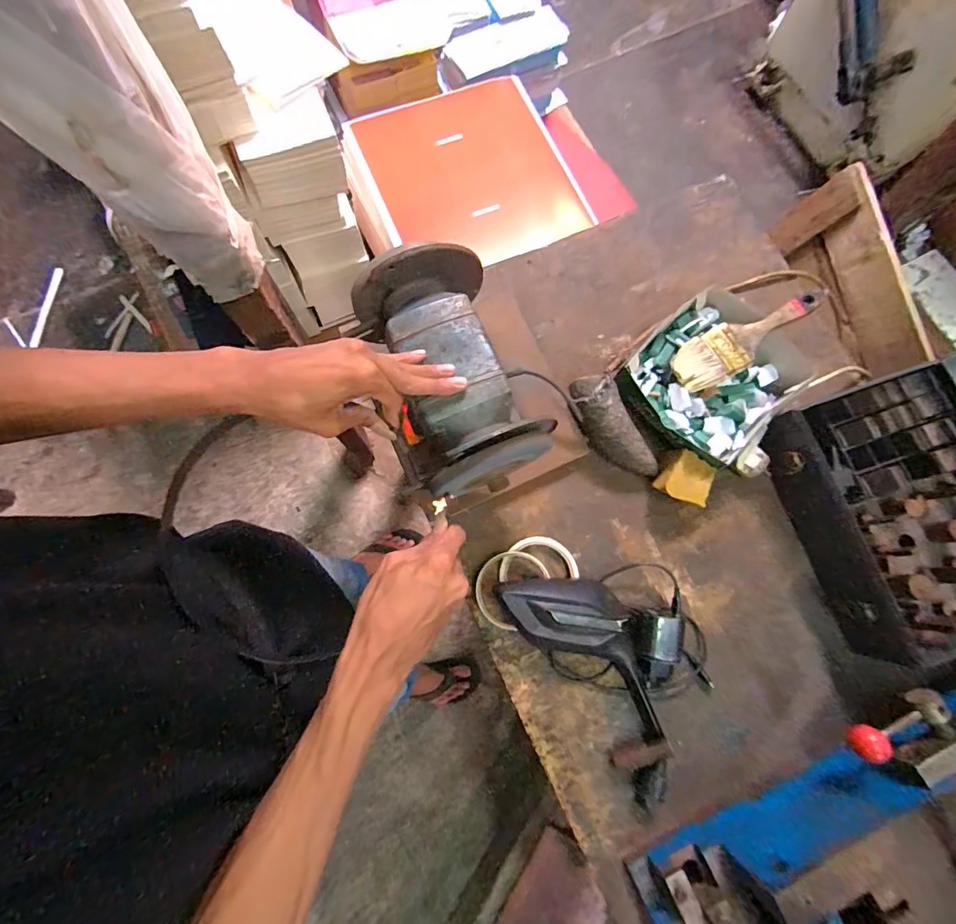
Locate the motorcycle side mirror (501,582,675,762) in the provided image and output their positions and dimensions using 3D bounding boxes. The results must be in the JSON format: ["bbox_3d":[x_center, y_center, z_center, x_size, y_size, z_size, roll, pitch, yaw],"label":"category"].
[{"bbox_3d":[0.131,0.211,0.493,0.102,0.046,0.237,-34,81,-8],"label":"motorcycle side mirror"}]

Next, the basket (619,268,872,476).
[{"bbox_3d":[0.310,-0.112,0.557,0.261,0.065,0.195,-34,81,-8],"label":"basket"}]

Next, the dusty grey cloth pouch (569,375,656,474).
[{"bbox_3d":[0.163,-0.037,0.535,0.060,0.041,0.143,-38,98,-9],"label":"dusty grey cloth pouch"}]

